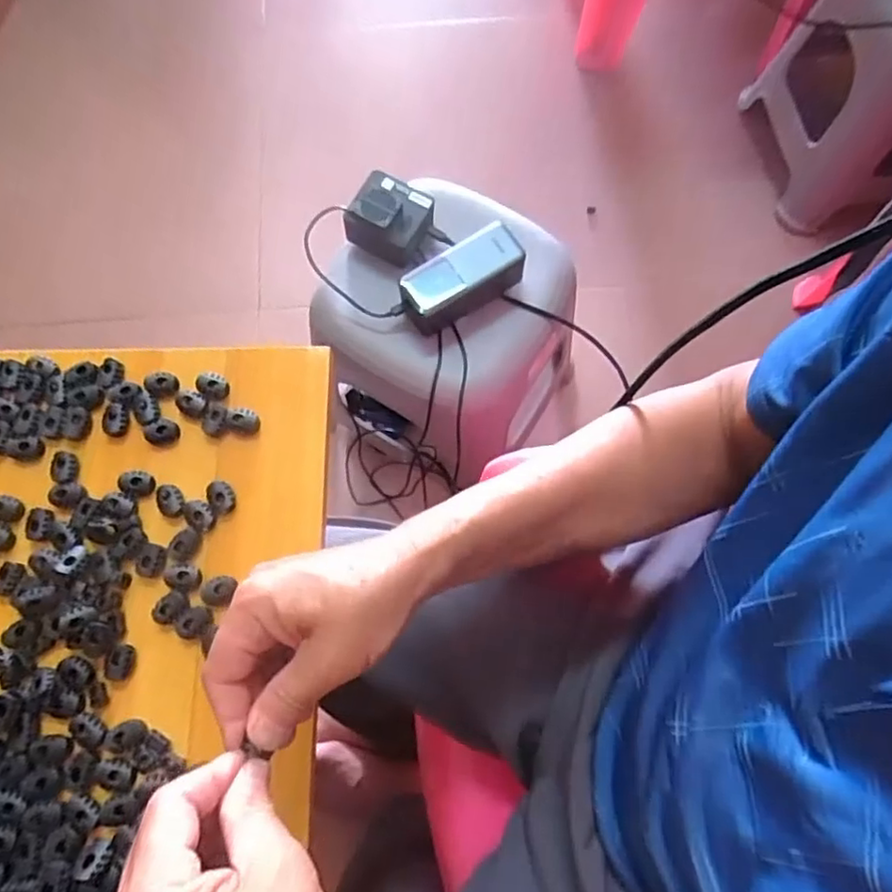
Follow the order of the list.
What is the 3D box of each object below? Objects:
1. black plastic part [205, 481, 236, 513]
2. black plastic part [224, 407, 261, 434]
[{"bbox_3d":[-0.151,0.034,0.422,0.017,0.005,0.021,-32,75,-9],"label":"black plastic part"},{"bbox_3d":[-0.142,-0.018,0.440,0.022,0.007,0.017,12,73,4],"label":"black plastic part"}]

